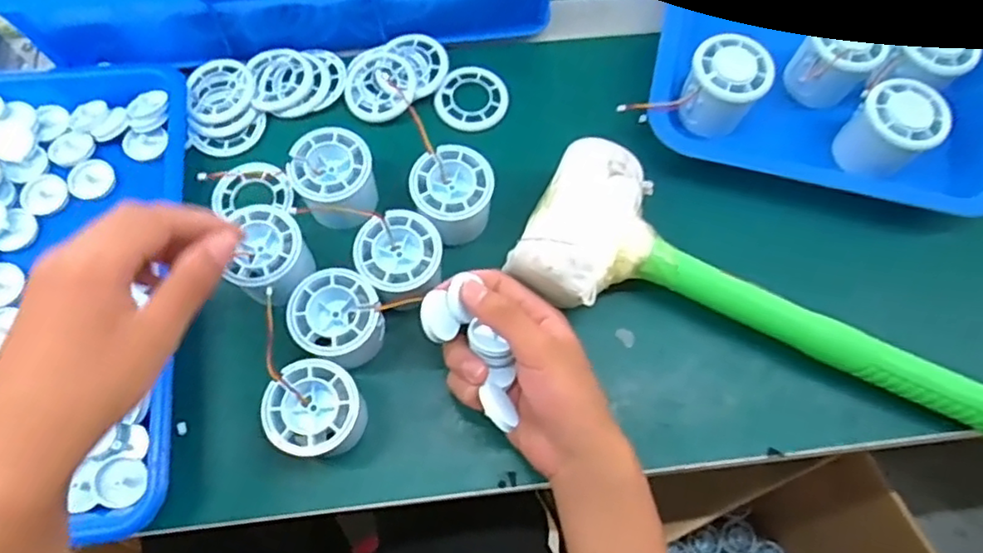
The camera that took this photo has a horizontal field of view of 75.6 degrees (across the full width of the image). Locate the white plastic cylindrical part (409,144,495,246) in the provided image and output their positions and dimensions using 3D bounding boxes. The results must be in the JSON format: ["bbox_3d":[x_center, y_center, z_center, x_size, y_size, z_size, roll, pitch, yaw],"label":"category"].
[{"bbox_3d":[-0.027,-0.056,0.449,0.054,0.050,0.054,0,70,-1],"label":"white plastic cylindrical part"}]

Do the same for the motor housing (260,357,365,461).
[{"bbox_3d":[-0.108,0.086,0.400,0.052,0.056,0.054,0,70,-1],"label":"motor housing"}]

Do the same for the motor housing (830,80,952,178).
[{"bbox_3d":[0.293,-0.106,0.470,0.052,0.061,0.055,0,70,-1],"label":"motor housing"}]

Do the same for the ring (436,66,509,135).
[{"bbox_3d":[-0.014,-0.140,0.502,0.053,0.010,0.056,0,70,-1],"label":"ring"}]

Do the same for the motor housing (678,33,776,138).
[{"bbox_3d":[0.173,-0.141,0.479,0.054,0.055,0.053,0,70,-1],"label":"motor housing"}]

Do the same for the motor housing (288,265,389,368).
[{"bbox_3d":[-0.099,0.029,0.416,0.052,0.051,0.053,0,70,-1],"label":"motor housing"}]

